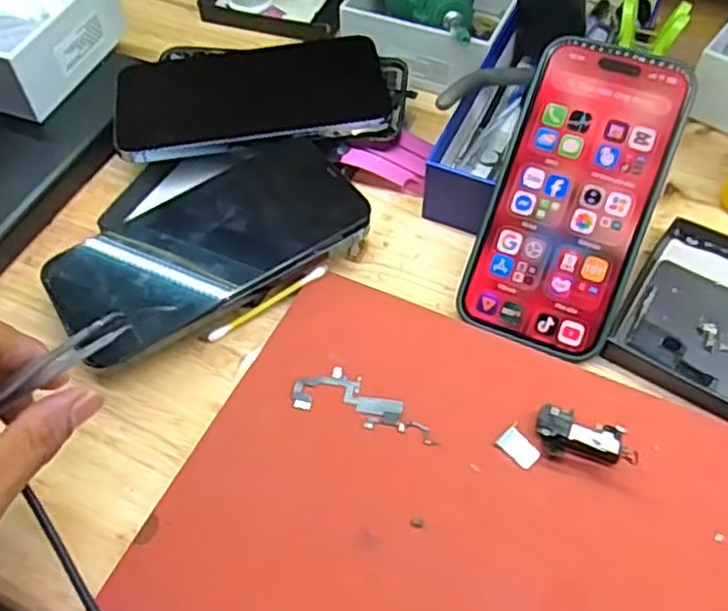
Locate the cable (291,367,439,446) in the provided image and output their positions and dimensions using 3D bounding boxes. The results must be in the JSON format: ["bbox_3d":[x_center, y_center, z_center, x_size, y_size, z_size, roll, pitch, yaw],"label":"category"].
[{"bbox_3d":[0.001,0.044,0.329,0.068,0.004,0.024,13,57,11],"label":"cable"}]

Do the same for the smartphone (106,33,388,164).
[{"bbox_3d":[-0.065,-0.123,0.414,0.158,0.014,0.070,-10,56,-5],"label":"smartphone"}]

